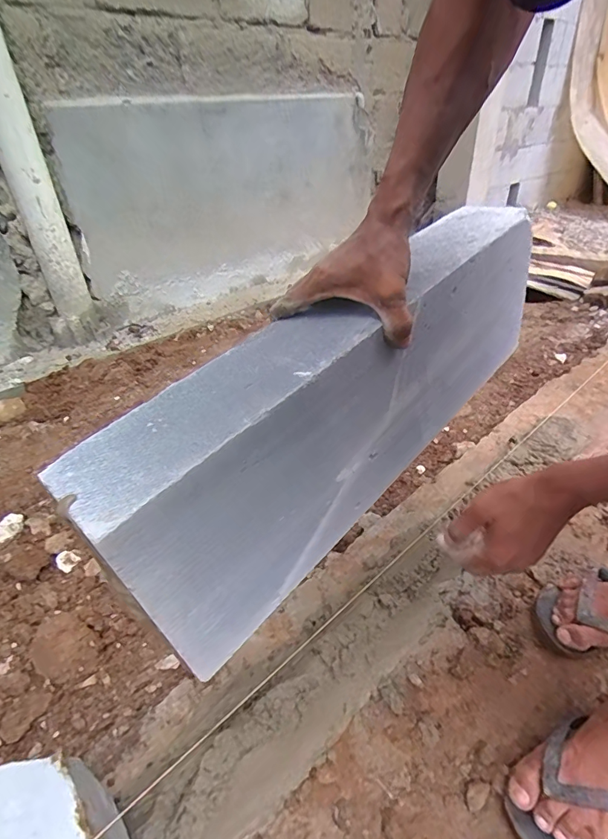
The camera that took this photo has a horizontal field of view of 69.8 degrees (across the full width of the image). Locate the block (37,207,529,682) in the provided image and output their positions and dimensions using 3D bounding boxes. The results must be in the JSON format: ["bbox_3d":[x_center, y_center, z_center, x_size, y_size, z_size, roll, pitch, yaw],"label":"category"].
[{"bbox_3d":[0.054,-0.024,0.451,0.535,0.203,0.103,-35,47,-30],"label":"block"}]

